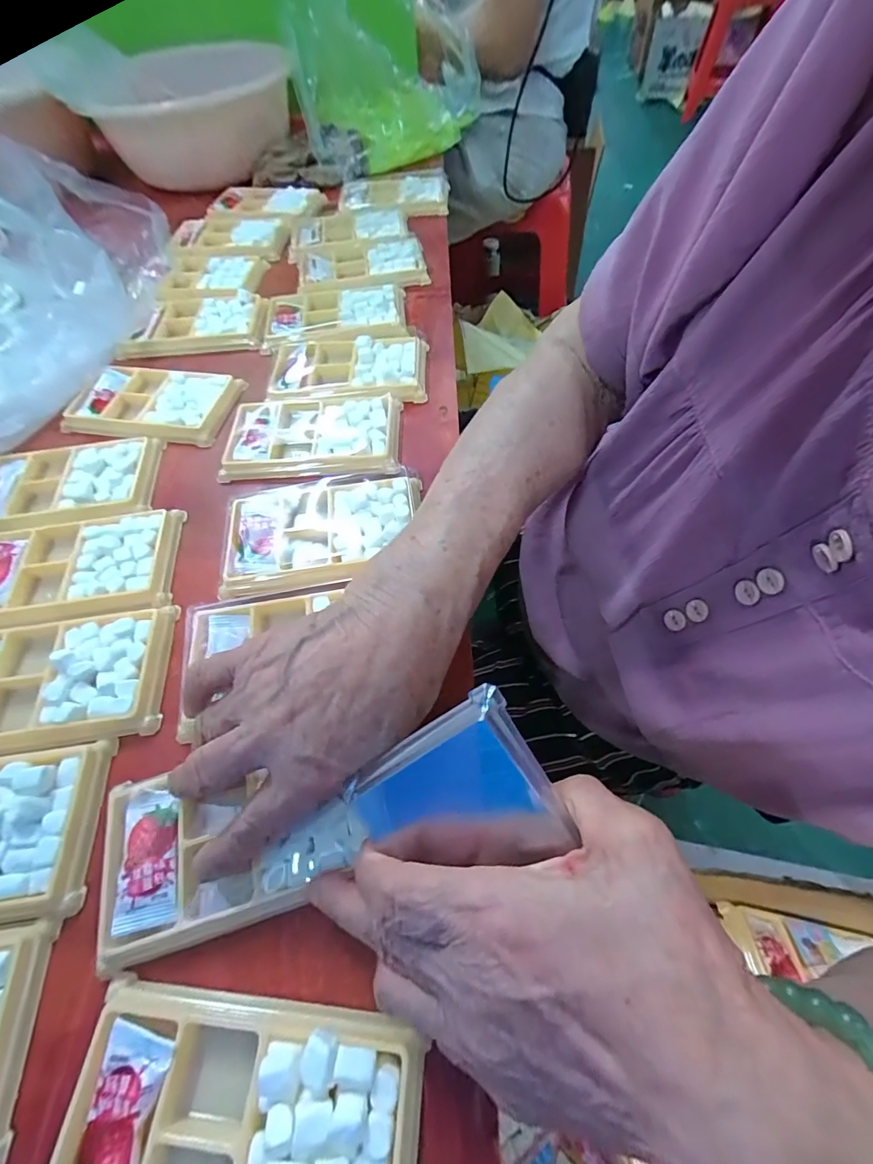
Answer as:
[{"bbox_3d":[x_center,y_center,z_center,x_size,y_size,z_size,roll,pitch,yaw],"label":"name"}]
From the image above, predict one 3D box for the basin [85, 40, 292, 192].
[{"bbox_3d":[-0.298,-0.600,0.596,0.233,0.102,0.273,-21,61,-8],"label":"basin"}]

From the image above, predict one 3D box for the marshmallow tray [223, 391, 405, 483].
[{"bbox_3d":[-0.098,-0.115,0.363,0.134,0.012,0.079,-1,60,3],"label":"marshmallow tray"}]

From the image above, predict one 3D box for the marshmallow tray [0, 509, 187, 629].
[{"bbox_3d":[-0.246,-0.007,0.311,0.136,0.015,0.078,-9,60,-1],"label":"marshmallow tray"}]

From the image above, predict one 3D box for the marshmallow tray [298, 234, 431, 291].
[{"bbox_3d":[-0.079,-0.339,0.495,0.131,0.014,0.094,-7,60,0],"label":"marshmallow tray"}]

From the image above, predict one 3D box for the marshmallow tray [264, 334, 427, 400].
[{"bbox_3d":[-0.080,-0.186,0.405,0.142,0.021,0.081,-2,60,3],"label":"marshmallow tray"}]

